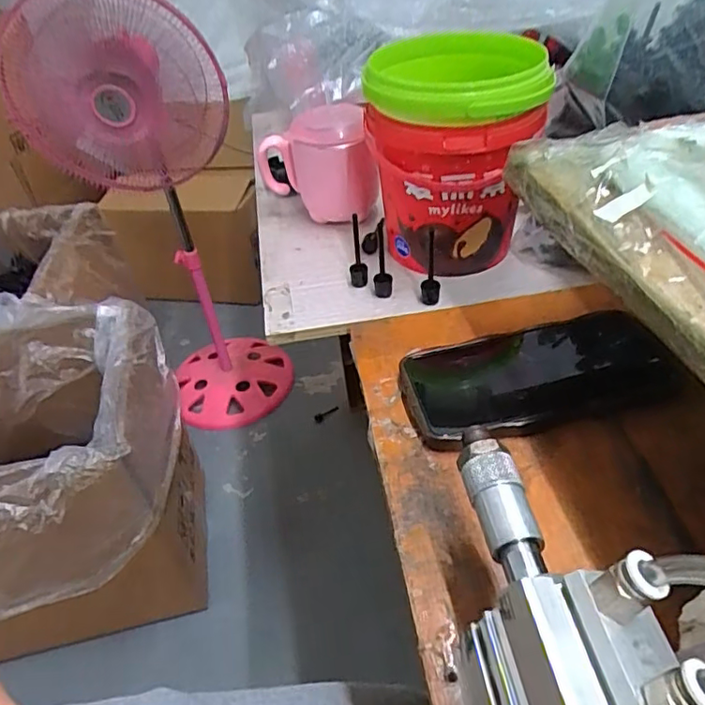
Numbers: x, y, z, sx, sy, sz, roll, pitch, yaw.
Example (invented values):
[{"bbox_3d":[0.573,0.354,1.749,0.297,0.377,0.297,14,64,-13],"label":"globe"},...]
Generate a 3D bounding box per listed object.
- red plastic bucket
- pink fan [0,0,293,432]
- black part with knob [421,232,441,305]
[{"bbox_3d":[0.077,-0.155,0.466,0.125,0.150,0.134,-6,42,1],"label":"red plastic bucket"},{"bbox_3d":[-0.354,-0.220,1.150,0.324,0.865,0.280,-26,46,-21],"label":"pink fan"},{"bbox_3d":[0.060,-0.065,0.446,0.014,0.058,0.022,1,42,8],"label":"black part with knob"}]

